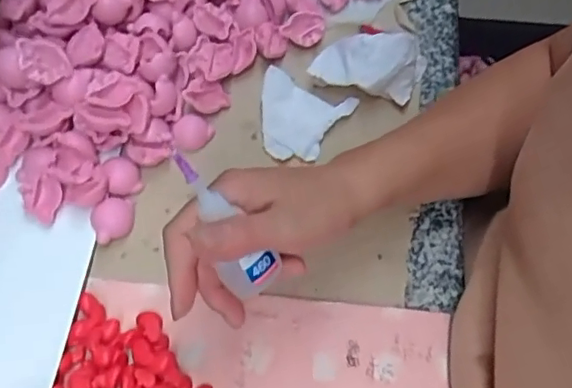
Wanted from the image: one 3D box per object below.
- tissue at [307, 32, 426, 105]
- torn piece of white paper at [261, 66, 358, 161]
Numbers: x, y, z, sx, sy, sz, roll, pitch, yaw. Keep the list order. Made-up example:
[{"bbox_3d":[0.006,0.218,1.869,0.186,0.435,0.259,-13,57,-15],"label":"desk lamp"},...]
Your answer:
[{"bbox_3d":[0.066,-0.098,0.439,0.089,0.034,0.044,1,67,1],"label":"tissue"},{"bbox_3d":[0.008,-0.058,0.439,0.070,0.008,0.065,23,69,10],"label":"torn piece of white paper"}]

